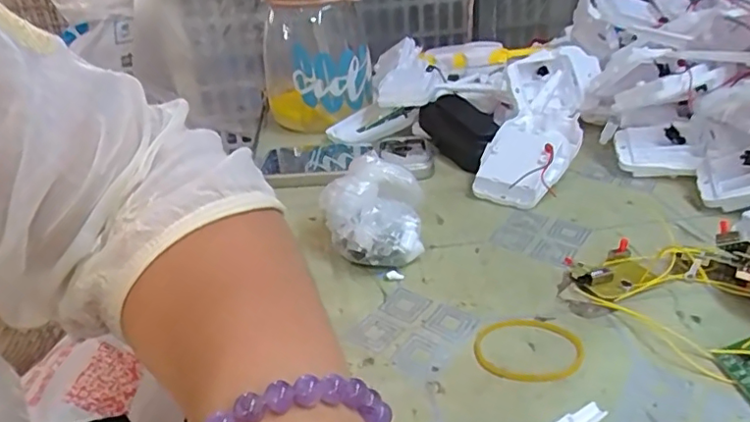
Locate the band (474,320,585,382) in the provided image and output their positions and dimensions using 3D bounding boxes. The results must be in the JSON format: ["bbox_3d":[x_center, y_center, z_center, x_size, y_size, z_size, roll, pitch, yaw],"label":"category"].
[{"bbox_3d":[0.074,0.065,0.277,0.051,0.004,0.046,-1,26,8],"label":"band"}]

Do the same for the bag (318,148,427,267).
[{"bbox_3d":[0.002,0.001,0.369,0.062,0.053,0.069,-16,28,-22],"label":"bag"}]

